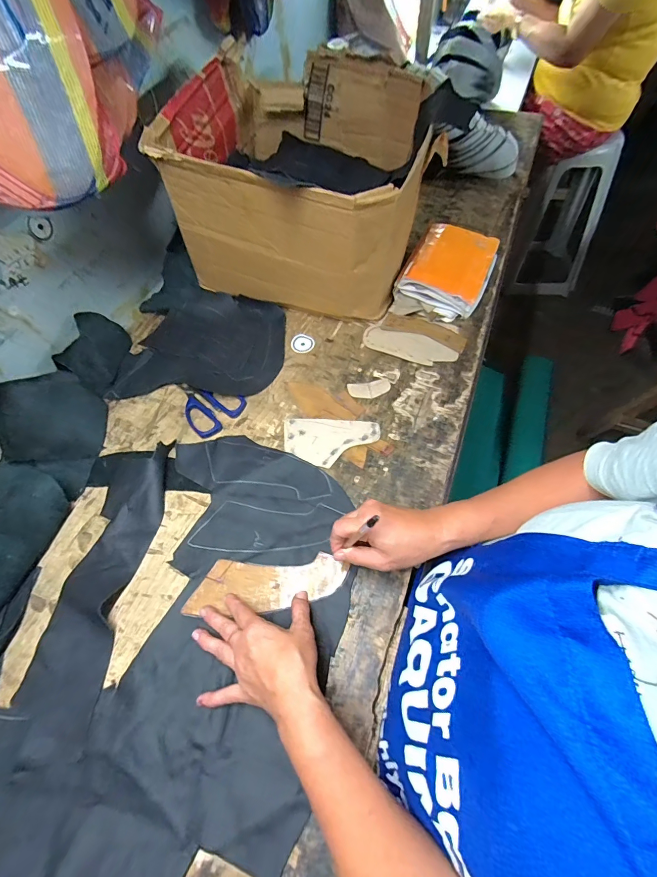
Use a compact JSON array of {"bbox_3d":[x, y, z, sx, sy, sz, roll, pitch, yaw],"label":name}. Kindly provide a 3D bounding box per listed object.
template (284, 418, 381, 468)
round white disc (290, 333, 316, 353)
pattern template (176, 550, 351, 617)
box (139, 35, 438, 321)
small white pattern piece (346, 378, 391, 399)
[{"bbox_3d":[0.003,0.003,0.520,0.134,0.006,0.077,1,59,5],"label":"template"},{"bbox_3d":[-0.043,-0.164,0.629,0.040,0.009,0.039,-2,58,3],"label":"round white disc"},{"bbox_3d":[-0.071,0.167,0.424,0.181,0.004,0.057,-6,58,1],"label":"pattern template"},{"bbox_3d":[-0.021,-0.449,0.654,0.354,0.257,0.450,12,60,12],"label":"box"},{"bbox_3d":[0.064,-0.077,0.566,0.064,0.004,0.031,-8,58,0],"label":"small white pattern piece"}]

